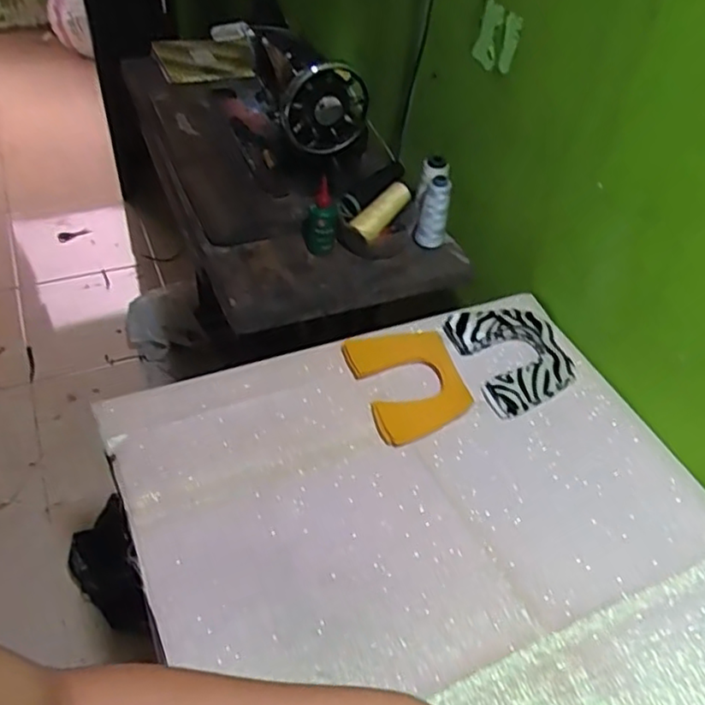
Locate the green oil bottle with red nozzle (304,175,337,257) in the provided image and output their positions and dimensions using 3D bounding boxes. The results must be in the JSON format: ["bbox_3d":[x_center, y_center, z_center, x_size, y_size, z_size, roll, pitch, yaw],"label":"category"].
[{"bbox_3d":[-0.046,-0.198,0.960,0.044,0.110,0.033,-5,46,-10],"label":"green oil bottle with red nozzle"}]

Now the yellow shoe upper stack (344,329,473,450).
[{"bbox_3d":[0.071,0.035,0.808,0.125,0.009,0.154,-16,58,-13],"label":"yellow shoe upper stack"}]

